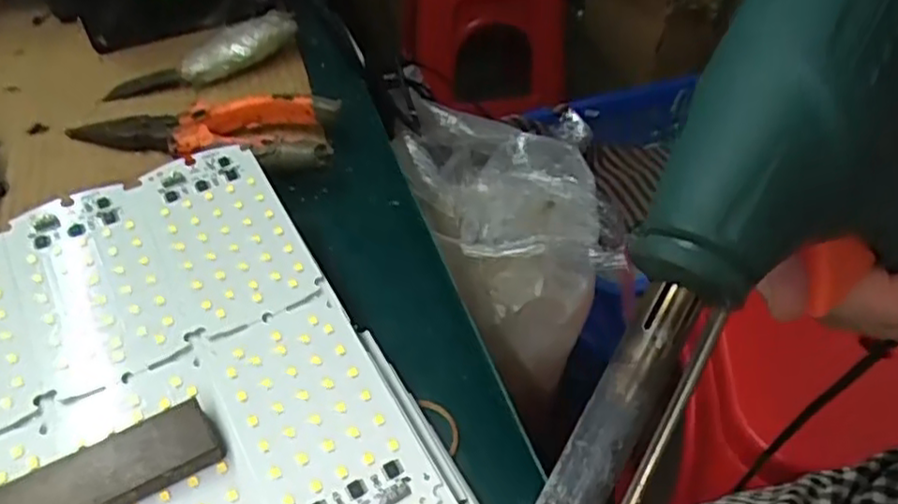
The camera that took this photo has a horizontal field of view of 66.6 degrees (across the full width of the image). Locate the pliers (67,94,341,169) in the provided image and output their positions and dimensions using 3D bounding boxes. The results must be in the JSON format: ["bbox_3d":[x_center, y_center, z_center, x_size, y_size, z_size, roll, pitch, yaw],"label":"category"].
[{"bbox_3d":[-0.129,-0.064,0.364,0.140,0.028,0.044,7,46,8],"label":"pliers"}]

